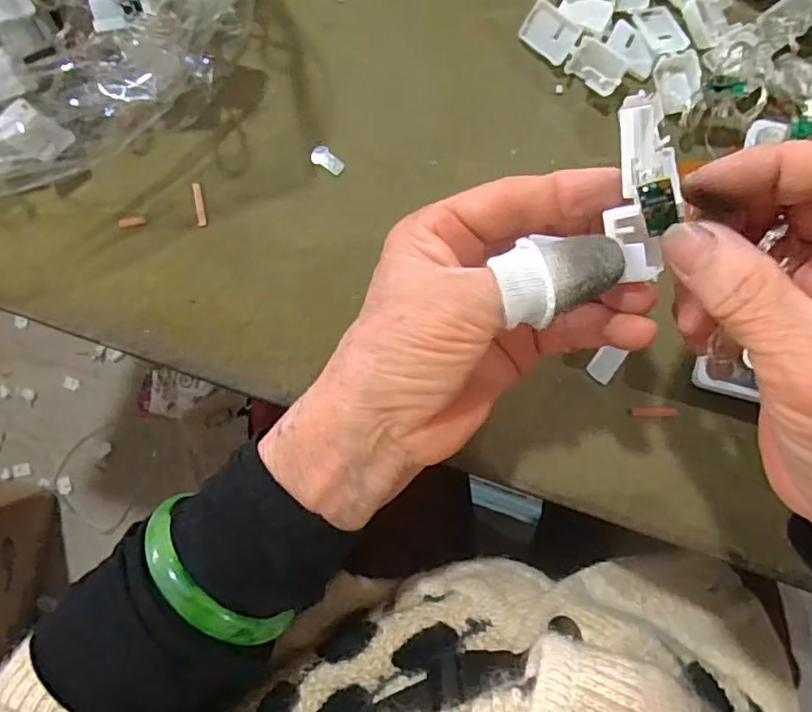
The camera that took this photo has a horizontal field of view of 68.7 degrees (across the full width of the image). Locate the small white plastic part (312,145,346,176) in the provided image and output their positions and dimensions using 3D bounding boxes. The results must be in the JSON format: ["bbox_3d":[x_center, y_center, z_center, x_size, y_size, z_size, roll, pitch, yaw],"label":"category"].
[{"bbox_3d":[-0.038,-0.095,0.290,0.017,0.004,0.009,37,86,1],"label":"small white plastic part"}]

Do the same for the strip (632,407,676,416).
[{"bbox_3d":[0.118,0.026,0.280,0.022,0.004,0.004,2,86,-1],"label":"strip"}]

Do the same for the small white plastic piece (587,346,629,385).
[{"bbox_3d":[0.095,0.004,0.281,0.013,0.004,0.018,34,86,1],"label":"small white plastic piece"}]

